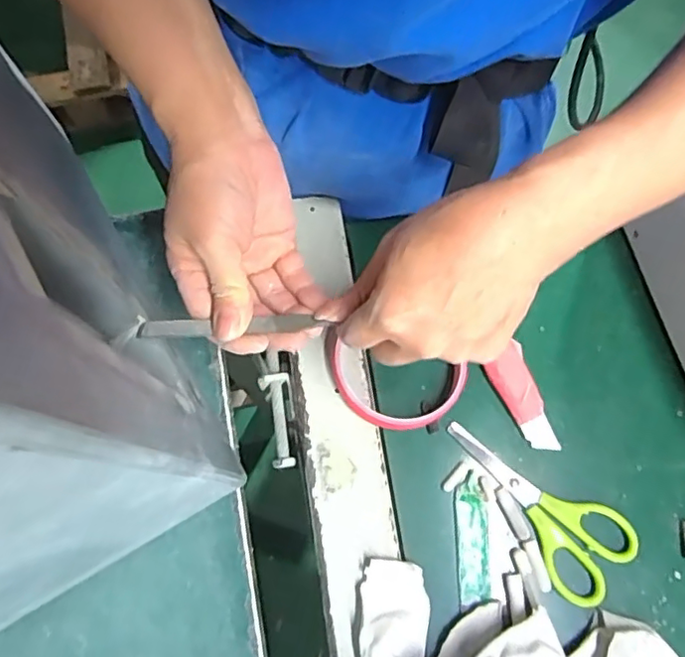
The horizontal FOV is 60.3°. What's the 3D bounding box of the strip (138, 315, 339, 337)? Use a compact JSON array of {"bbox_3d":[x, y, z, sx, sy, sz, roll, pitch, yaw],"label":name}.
[{"bbox_3d":[-0.059,-0.001,0.306,0.097,0.005,0.009,-2,74,8],"label":"strip"}]

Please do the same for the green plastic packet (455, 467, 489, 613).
[{"bbox_3d":[0.080,0.130,0.361,0.019,0.004,0.074,1,74,0],"label":"green plastic packet"}]

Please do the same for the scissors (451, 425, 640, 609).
[{"bbox_3d":[0.118,0.106,0.367,0.129,0.007,0.058,42,78,10],"label":"scissors"}]

